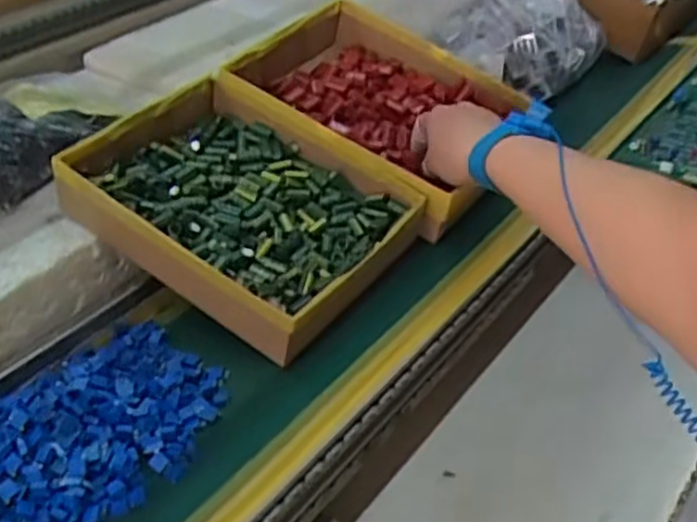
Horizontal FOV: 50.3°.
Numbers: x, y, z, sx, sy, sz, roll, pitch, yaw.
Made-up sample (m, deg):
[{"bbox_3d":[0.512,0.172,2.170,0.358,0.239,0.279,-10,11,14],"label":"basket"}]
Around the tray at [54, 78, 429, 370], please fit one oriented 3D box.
[{"bbox_3d":[-0.080,-0.048,0.582,0.238,0.044,0.177,32,47,17],"label":"tray"}]

